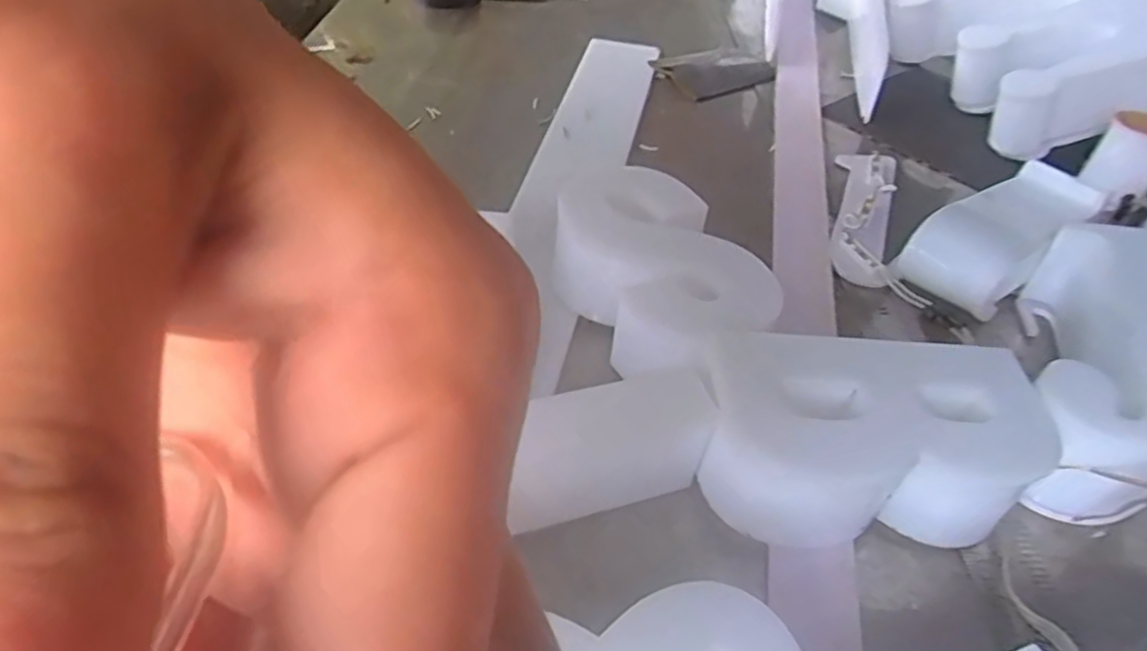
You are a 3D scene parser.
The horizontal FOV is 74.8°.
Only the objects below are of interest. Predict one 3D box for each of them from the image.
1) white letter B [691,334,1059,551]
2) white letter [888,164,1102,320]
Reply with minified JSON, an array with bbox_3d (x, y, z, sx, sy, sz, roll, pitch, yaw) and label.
[{"bbox_3d":[0.099,0.044,0.259,0.112,0.047,0.067,3,44,-4],"label":"white letter B"},{"bbox_3d":[0.207,-0.044,0.362,0.114,0.042,0.045,-29,54,-31],"label":"white letter"}]

